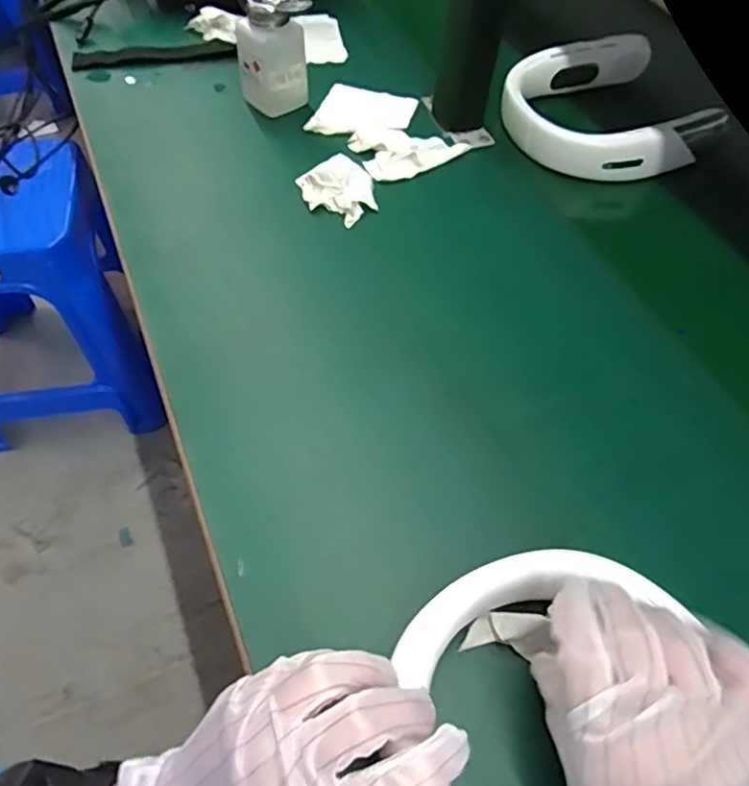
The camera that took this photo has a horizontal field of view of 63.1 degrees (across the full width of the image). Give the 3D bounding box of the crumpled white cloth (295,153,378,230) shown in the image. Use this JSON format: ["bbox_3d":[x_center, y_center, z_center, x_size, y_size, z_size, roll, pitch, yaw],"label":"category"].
[{"bbox_3d":[-0.032,-0.193,0.567,0.074,0.013,0.083,-32,64,-23],"label":"crumpled white cloth"}]

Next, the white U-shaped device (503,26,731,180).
[{"bbox_3d":[0.240,-0.302,0.649,0.196,0.055,0.178,-14,58,-13],"label":"white U-shaped device"}]

